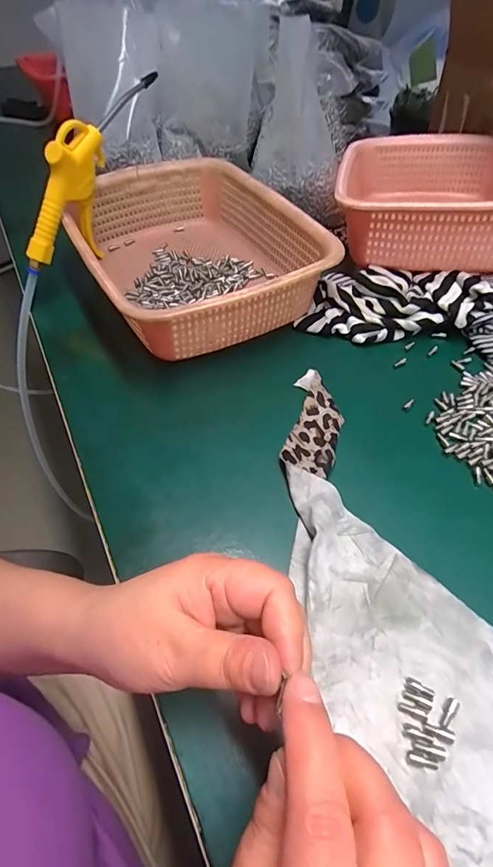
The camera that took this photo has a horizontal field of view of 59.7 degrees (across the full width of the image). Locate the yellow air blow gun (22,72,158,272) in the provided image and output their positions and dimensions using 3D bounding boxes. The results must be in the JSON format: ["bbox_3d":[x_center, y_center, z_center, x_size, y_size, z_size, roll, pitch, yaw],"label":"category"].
[{"bbox_3d":[-0.159,-0.266,0.444,0.025,0.100,0.222,34,98,27],"label":"yellow air blow gun"}]

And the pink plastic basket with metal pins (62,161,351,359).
[{"bbox_3d":[-0.058,-0.191,0.458,0.220,0.076,0.295,-24,53,-16],"label":"pink plastic basket with metal pins"}]

